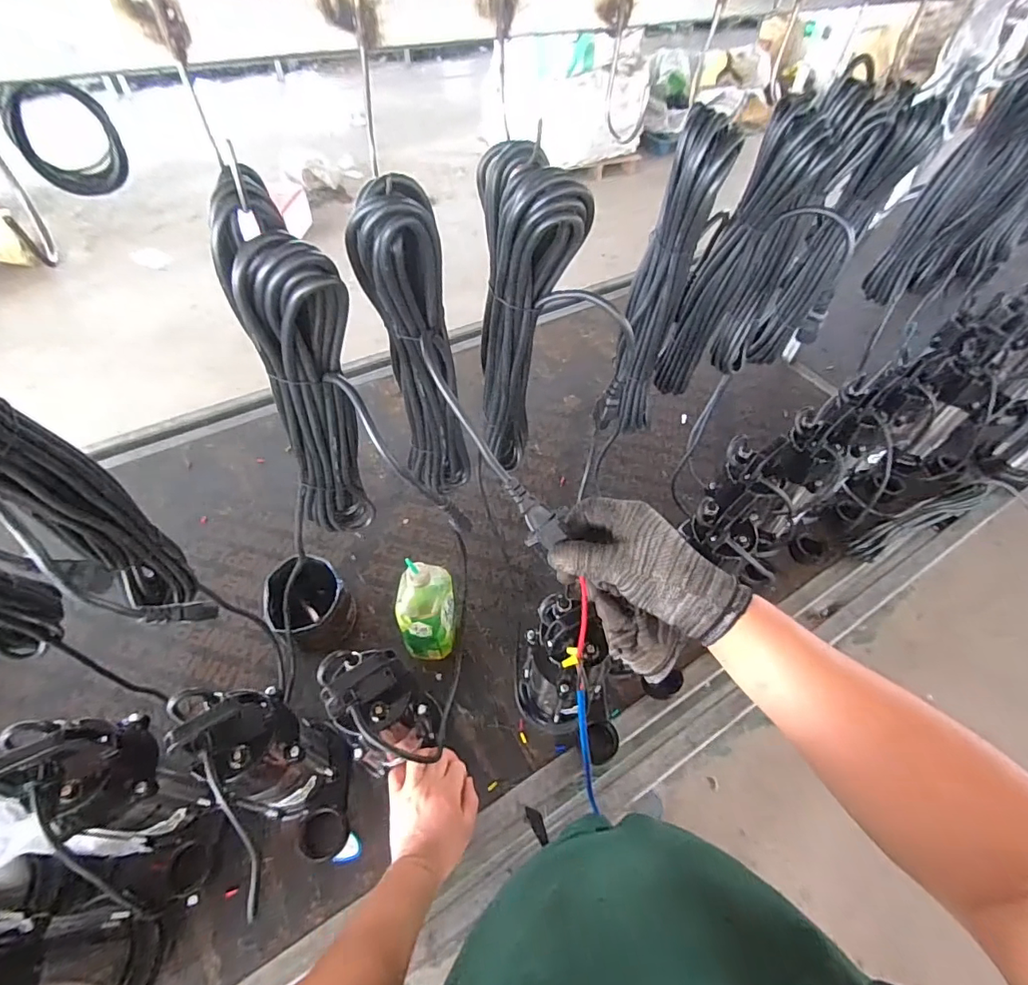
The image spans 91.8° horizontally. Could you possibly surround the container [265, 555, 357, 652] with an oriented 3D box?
[{"bbox_3d":[-0.323,0.184,0.802,0.119,0.102,0.143,-37,61,-28],"label":"container"}]

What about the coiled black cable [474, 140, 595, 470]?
[{"bbox_3d":[0.008,-0.134,0.489,0.068,0.337,0.077,-20,55,-18],"label":"coiled black cable"}]

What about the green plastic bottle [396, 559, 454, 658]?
[{"bbox_3d":[-0.131,0.179,0.741,0.087,0.217,0.092,-6,52,-8],"label":"green plastic bottle"}]

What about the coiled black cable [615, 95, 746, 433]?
[{"bbox_3d":[0.165,-0.209,0.558,0.061,0.333,0.059,2,51,-2],"label":"coiled black cable"}]

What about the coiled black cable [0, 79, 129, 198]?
[{"bbox_3d":[-0.431,-0.341,0.485,0.082,0.089,0.031,-23,56,-20],"label":"coiled black cable"}]

